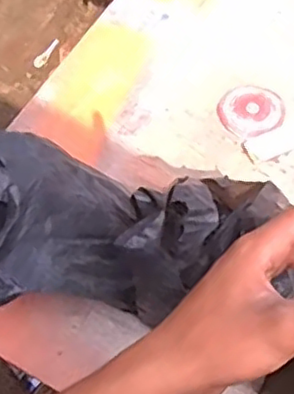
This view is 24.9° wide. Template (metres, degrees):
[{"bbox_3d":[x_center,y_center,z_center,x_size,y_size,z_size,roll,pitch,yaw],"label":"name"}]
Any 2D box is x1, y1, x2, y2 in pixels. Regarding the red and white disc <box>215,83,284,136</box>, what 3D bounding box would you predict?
[{"bbox_3d":[0.149,-0.124,0.952,0.093,0.006,0.082,-24,61,-14],"label":"red and white disc"}]

